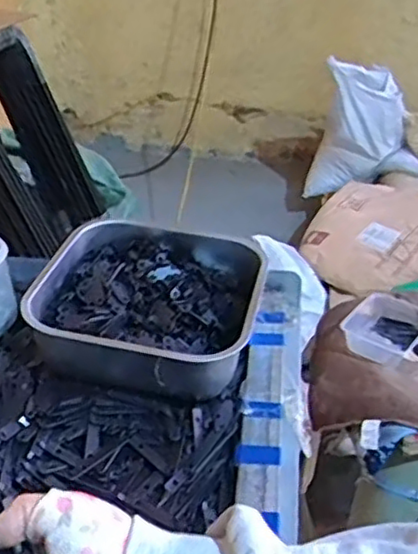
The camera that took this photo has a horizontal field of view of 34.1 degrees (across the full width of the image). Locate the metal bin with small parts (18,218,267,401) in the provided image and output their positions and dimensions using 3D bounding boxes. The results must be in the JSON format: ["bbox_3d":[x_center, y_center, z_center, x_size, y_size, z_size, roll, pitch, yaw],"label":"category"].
[{"bbox_3d":[-0.050,0.022,0.583,0.174,0.060,0.185,0,33,0],"label":"metal bin with small parts"}]

